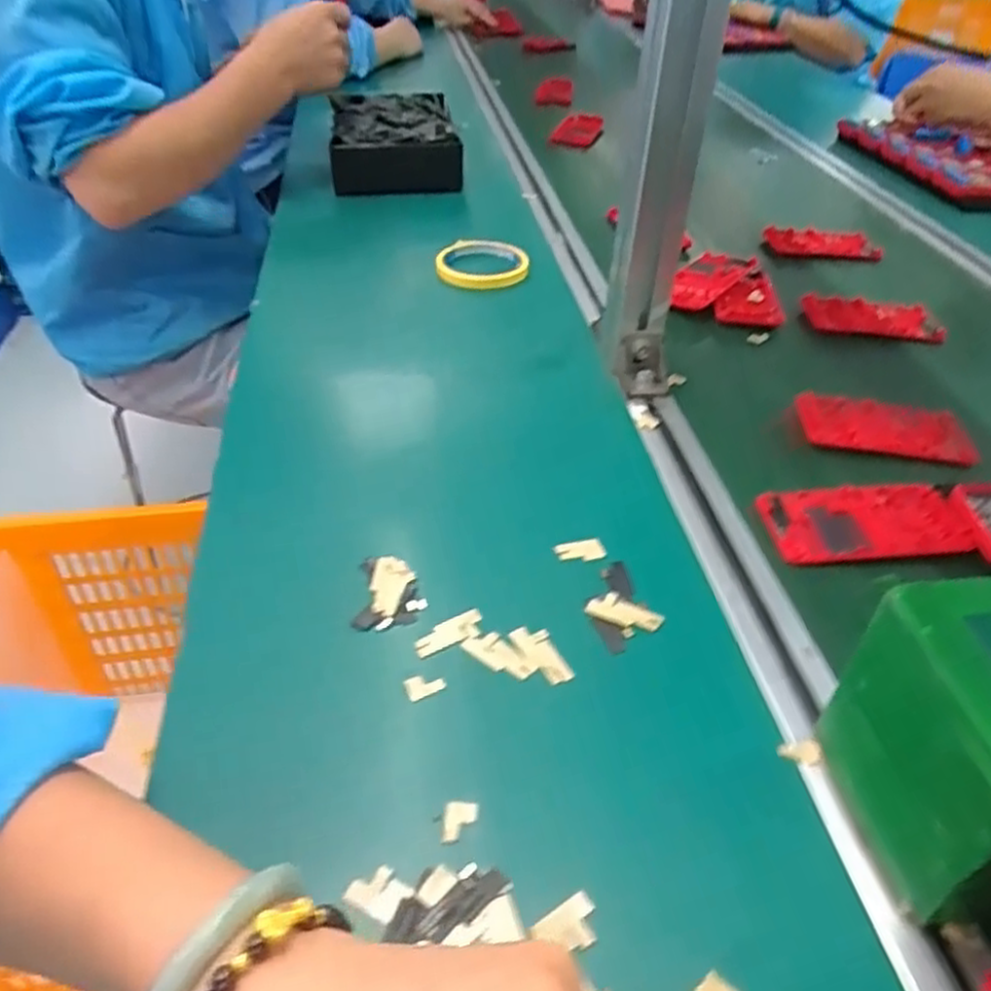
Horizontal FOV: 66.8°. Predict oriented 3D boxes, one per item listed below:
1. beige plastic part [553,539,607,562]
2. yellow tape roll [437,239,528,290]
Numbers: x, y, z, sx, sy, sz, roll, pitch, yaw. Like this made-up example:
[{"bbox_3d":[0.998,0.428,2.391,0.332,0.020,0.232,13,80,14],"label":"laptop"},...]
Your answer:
[{"bbox_3d":[0.052,0.035,0.460,0.031,0.009,0.011,-4,41,-9],"label":"beige plastic part"},{"bbox_3d":[-0.015,-0.237,0.762,0.090,0.018,0.090,2,41,-2],"label":"yellow tape roll"}]

